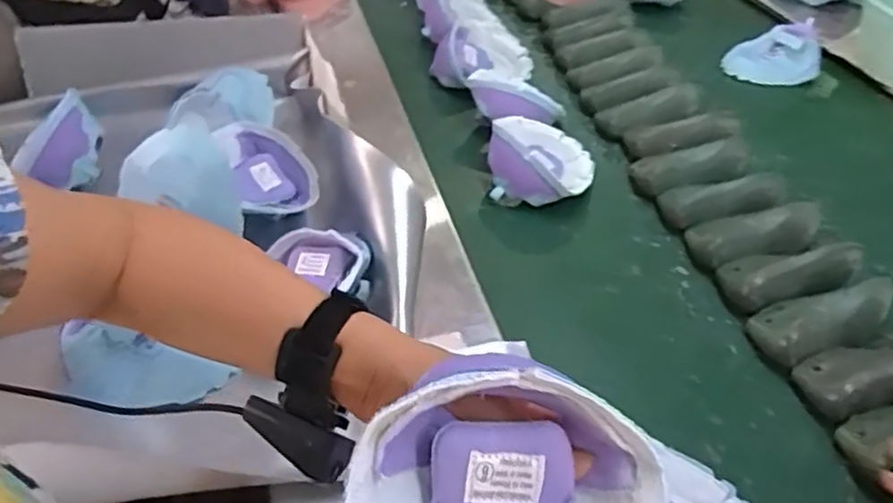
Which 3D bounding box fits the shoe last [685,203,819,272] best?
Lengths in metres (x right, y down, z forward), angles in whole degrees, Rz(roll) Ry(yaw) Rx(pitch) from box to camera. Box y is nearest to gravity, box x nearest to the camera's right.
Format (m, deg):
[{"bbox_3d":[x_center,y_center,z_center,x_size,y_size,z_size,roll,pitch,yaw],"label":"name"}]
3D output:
[{"bbox_3d":[0.369,-0.017,0.815,0.143,0.062,0.070,-3,48,-4],"label":"shoe last"}]

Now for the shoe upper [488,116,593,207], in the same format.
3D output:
[{"bbox_3d":[0.127,-0.128,0.915,0.137,0.057,0.161,8,49,6],"label":"shoe upper"}]

